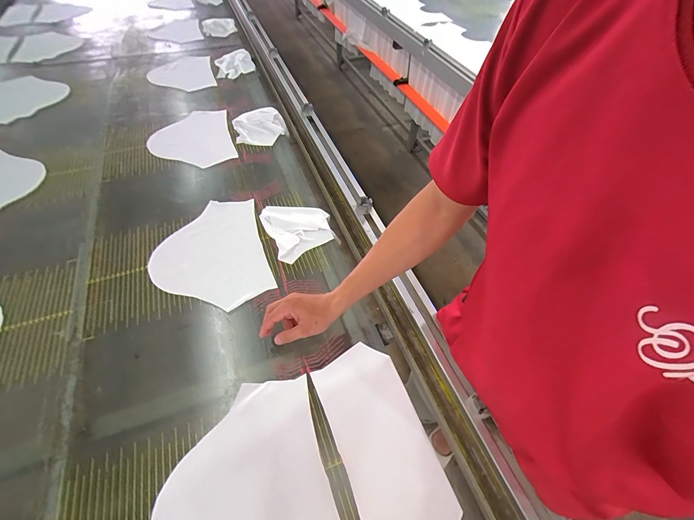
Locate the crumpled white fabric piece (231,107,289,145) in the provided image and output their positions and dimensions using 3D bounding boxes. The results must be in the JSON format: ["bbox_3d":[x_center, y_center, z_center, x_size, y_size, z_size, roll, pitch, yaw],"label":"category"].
[{"bbox_3d":[-0.287,-0.446,1.072,0.166,0.016,0.189,-12,53,-15],"label":"crumpled white fabric piece"}]

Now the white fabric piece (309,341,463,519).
[{"bbox_3d":[0.057,0.297,0.523,0.143,0.007,0.316,-14,54,-16],"label":"white fabric piece"}]

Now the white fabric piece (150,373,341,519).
[{"bbox_3d":[-0.141,0.339,0.459,0.234,0.013,0.296,-11,53,-17],"label":"white fabric piece"}]

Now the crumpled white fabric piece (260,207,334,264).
[{"bbox_3d":[-0.117,-0.082,0.791,0.150,0.013,0.173,-18,55,-19],"label":"crumpled white fabric piece"}]

